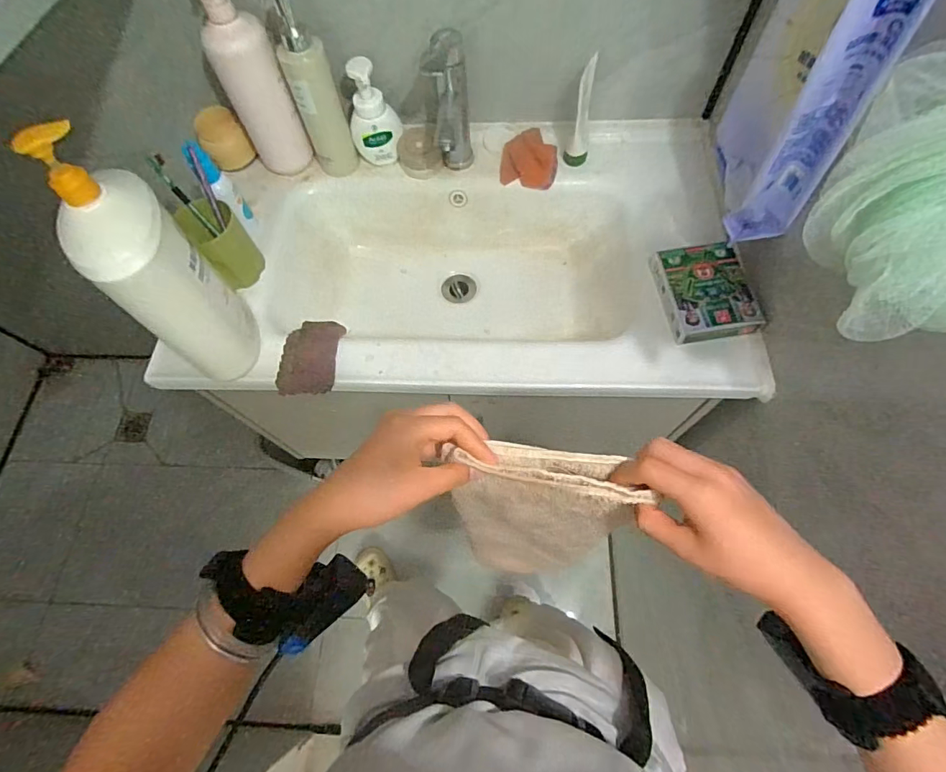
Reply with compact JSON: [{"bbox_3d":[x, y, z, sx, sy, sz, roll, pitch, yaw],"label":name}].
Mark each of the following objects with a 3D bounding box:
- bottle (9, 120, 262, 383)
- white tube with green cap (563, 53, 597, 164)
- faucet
[{"bbox_3d":[-0.331,-0.119,0.498,0.105,0.274,0.101,41,74,18],"label":"bottle"},{"bbox_3d":[0.164,-0.400,0.678,0.034,0.137,0.059,14,68,9],"label":"white tube with green cap"},{"bbox_3d":[-0.027,-0.389,0.662,0.050,0.183,0.156,-4,66,1],"label":"faucet"}]

